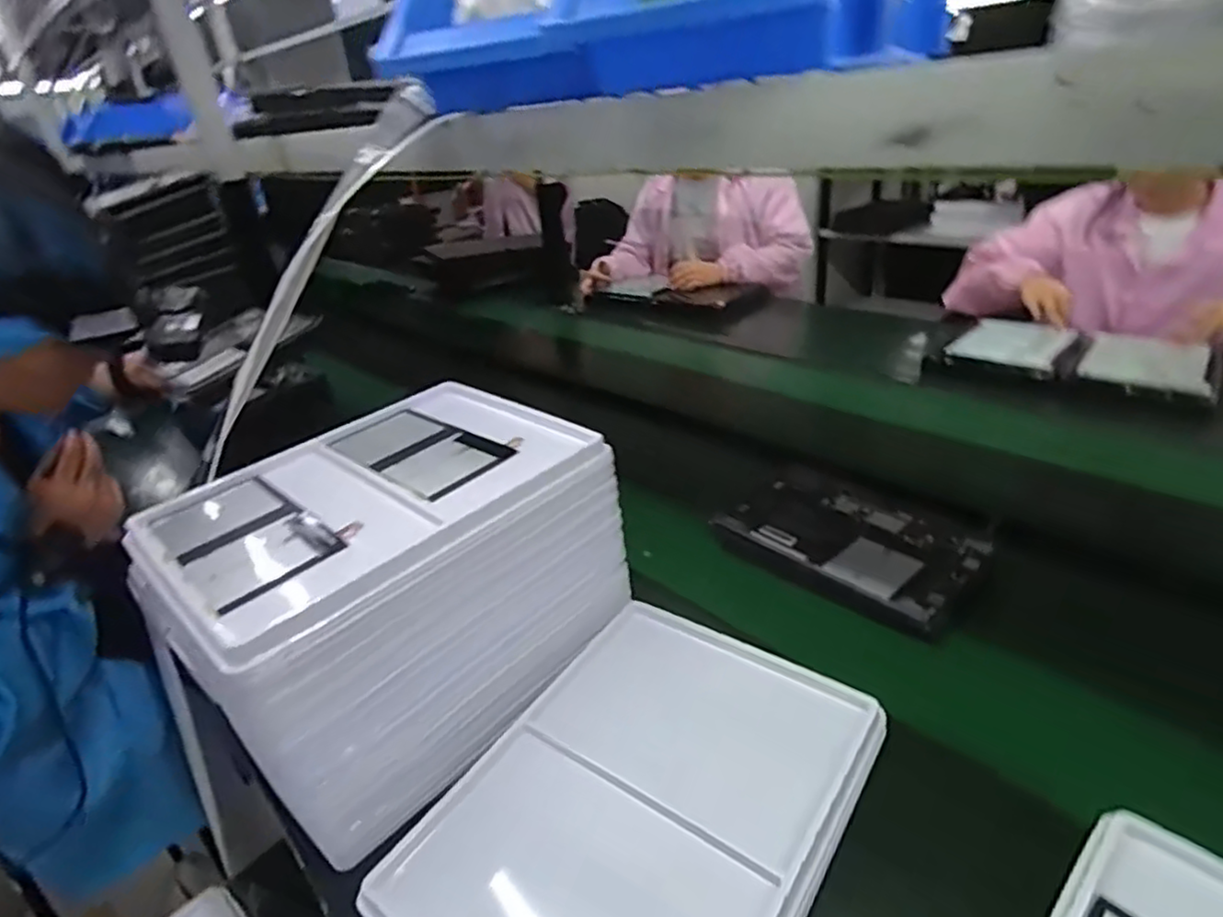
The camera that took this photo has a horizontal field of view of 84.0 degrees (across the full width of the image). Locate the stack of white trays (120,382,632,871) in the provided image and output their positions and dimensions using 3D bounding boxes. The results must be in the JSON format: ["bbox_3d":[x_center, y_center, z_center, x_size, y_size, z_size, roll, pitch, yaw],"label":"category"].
[{"bbox_3d":[-0.183,0.104,0.602,0.243,0.201,0.318,21,38,40],"label":"stack of white trays"}]

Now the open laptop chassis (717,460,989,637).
[{"bbox_3d":[0.251,0.087,0.728,0.182,0.015,0.251,-28,36,-35],"label":"open laptop chassis"}]

